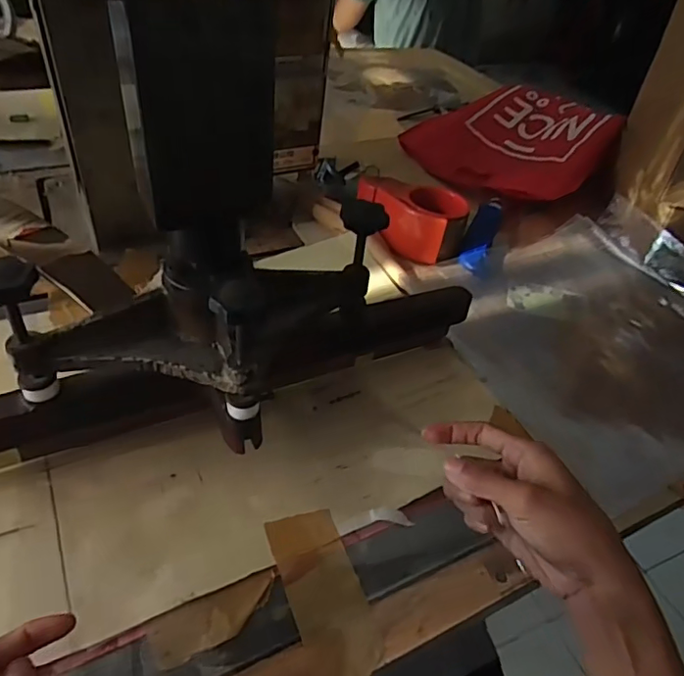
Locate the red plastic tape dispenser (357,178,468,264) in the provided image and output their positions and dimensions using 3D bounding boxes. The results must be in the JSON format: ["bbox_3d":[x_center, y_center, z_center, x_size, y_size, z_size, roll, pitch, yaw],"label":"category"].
[{"bbox_3d":[0.081,-0.152,0.673,0.139,0.056,0.080,24,45,17],"label":"red plastic tape dispenser"}]

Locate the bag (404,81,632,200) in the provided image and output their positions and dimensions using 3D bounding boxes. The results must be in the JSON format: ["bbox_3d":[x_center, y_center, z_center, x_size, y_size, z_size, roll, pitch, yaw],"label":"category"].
[{"bbox_3d":[0.263,-0.302,0.839,0.282,0.101,0.248,37,50,28],"label":"bag"}]

